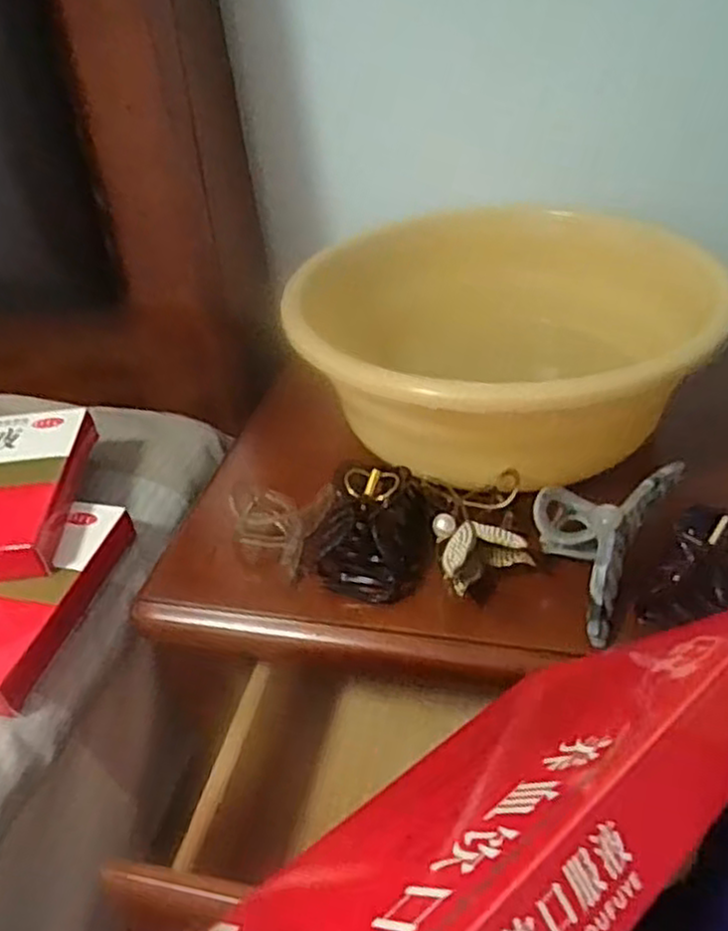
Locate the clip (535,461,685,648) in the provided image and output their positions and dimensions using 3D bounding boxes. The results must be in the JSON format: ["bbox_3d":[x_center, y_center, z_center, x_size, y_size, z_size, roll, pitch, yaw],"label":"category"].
[{"bbox_3d":[0.133,0.040,0.435,0.065,0.042,0.117,20,44,30],"label":"clip"}]

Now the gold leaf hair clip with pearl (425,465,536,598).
[{"bbox_3d":[0.070,0.033,0.457,0.055,0.027,0.099,-4,37,2],"label":"gold leaf hair clip with pearl"}]

